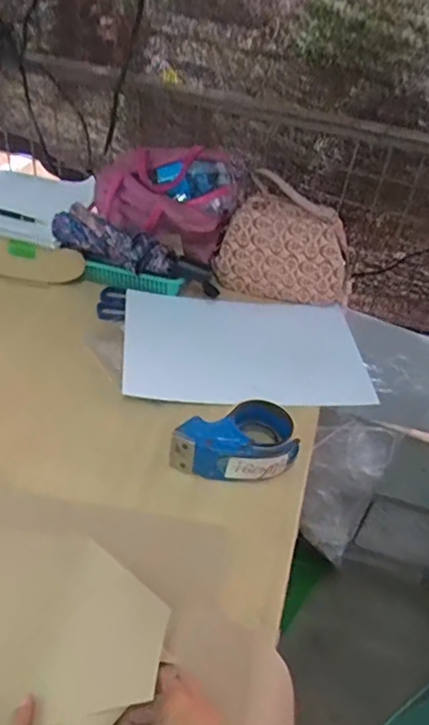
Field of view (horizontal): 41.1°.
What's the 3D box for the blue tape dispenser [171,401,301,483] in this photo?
[{"bbox_3d":[0.026,0.092,0.722,0.153,0.053,0.104,7,41,-1],"label":"blue tape dispenser"}]

